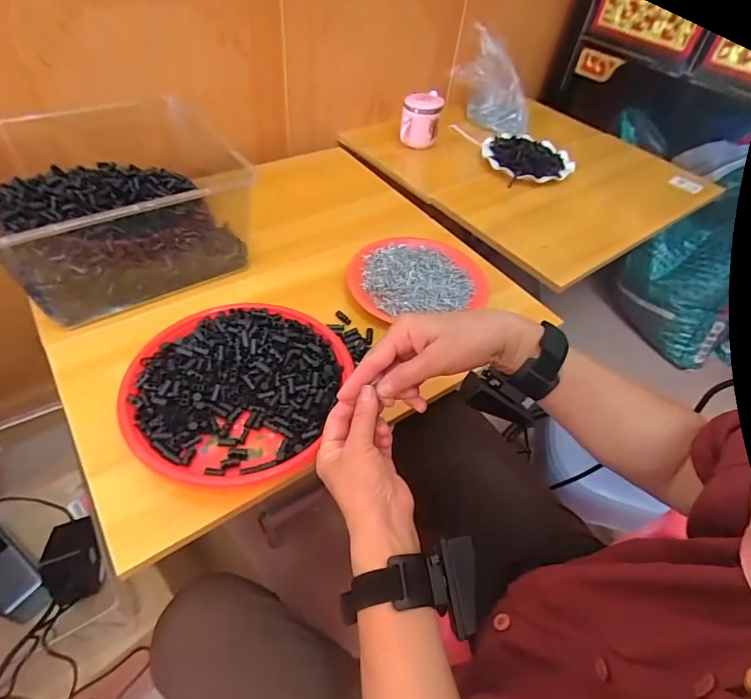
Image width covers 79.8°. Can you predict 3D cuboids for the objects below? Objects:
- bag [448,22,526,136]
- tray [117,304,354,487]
[{"bbox_3d":[0.264,-0.594,1.014,0.191,0.179,0.099,17,50,8],"label":"bag"},{"bbox_3d":[-0.154,0.035,0.494,0.216,0.035,0.228,3,50,-4],"label":"tray"}]

